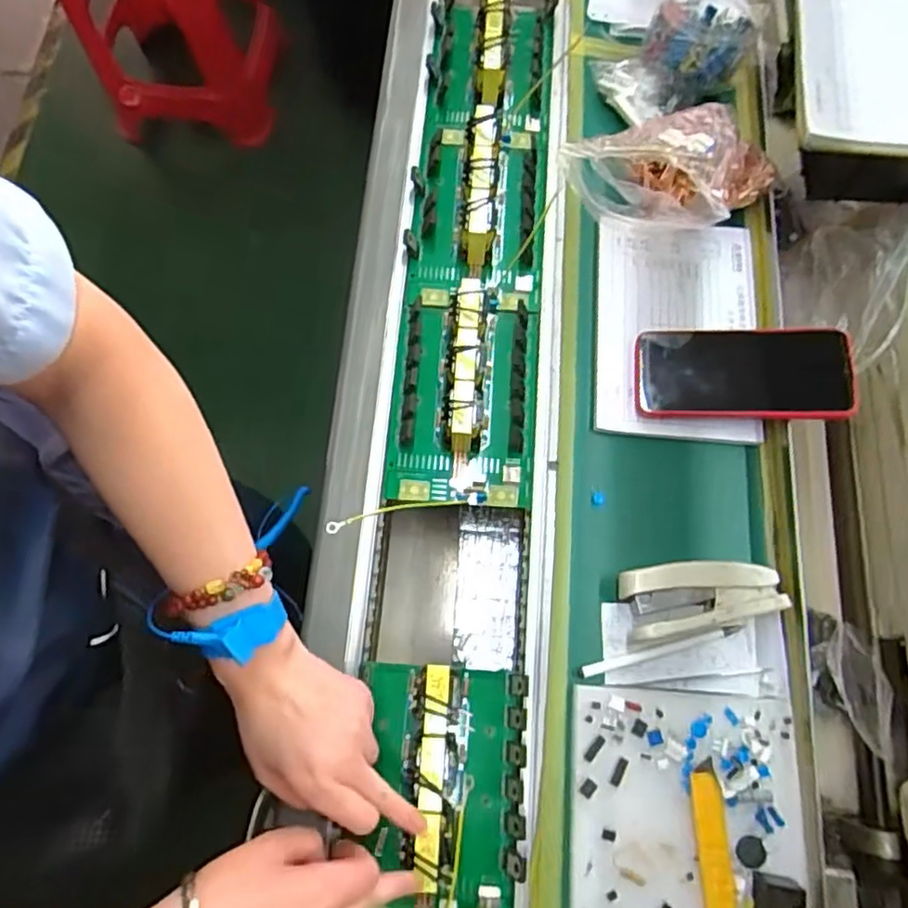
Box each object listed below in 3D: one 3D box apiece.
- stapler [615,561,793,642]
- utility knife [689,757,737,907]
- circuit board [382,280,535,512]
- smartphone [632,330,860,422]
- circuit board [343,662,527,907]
[{"bbox_3d":[0.184,0.105,0.480,0.113,0.027,0.050,-9,73,-2],"label":"stapler"},{"bbox_3d":[0.175,0.265,0.432,0.022,0.004,0.103,-2,73,0],"label":"utility knife"},{"bbox_3d":[0.009,-0.061,0.533,0.119,0.064,0.196,4,73,2],"label":"circuit board"},{"bbox_3d":[0.230,-0.066,0.516,0.161,0.016,0.075,3,72,16],"label":"smartphone"},{"bbox_3d":[-0.010,0.241,0.442,0.116,0.059,0.178,2,73,1],"label":"circuit board"}]

